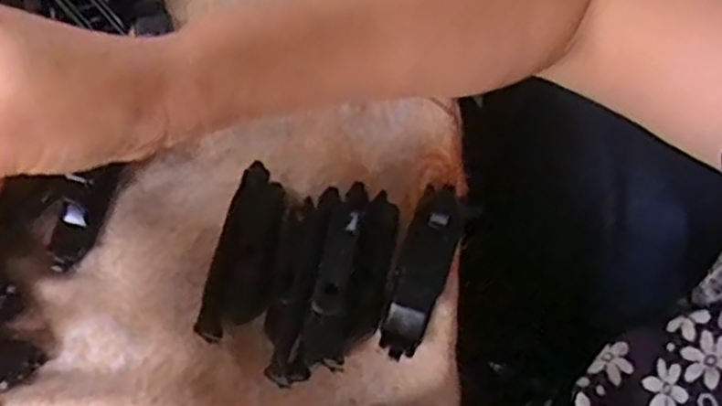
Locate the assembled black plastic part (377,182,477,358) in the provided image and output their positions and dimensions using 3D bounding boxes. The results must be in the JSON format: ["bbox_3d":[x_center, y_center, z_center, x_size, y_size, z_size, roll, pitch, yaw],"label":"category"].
[{"bbox_3d":[0.028,0.027,0.302,0.023,0.022,0.079,23,76,8],"label":"assembled black plastic part"}]

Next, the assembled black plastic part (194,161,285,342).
[{"bbox_3d":[-0.048,0.023,0.305,0.027,0.024,0.077,13,74,6],"label":"assembled black plastic part"}]

